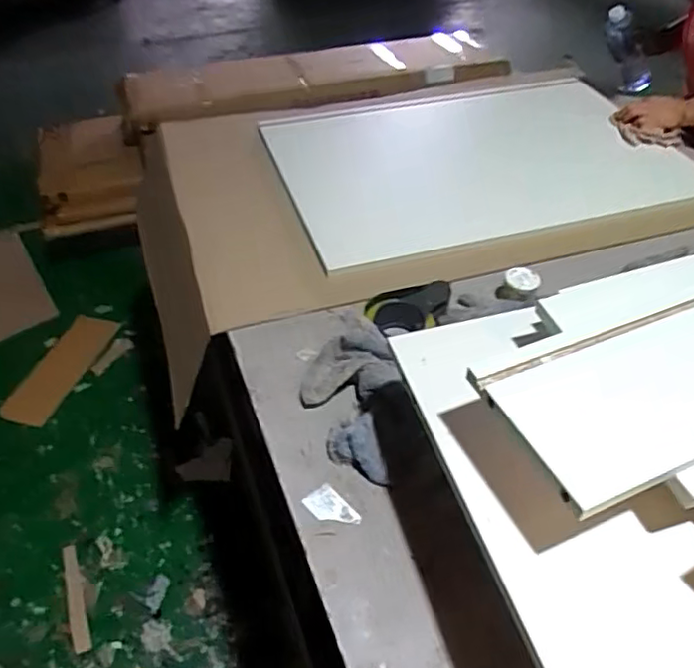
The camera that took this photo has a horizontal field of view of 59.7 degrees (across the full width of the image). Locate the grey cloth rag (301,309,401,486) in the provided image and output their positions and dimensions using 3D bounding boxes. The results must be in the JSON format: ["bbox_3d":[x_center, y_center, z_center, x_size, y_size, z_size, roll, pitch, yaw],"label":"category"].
[{"bbox_3d":[0.008,0.075,0.856,0.127,0.075,0.281,-16,47,-16],"label":"grey cloth rag"}]

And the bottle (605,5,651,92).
[{"bbox_3d":[0.649,-0.660,1.403,0.063,0.264,0.089,-48,51,11],"label":"bottle"}]

